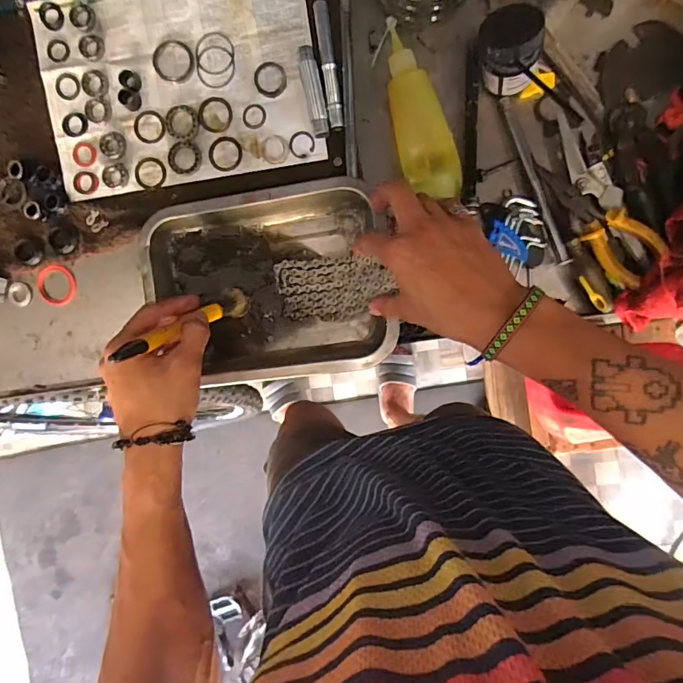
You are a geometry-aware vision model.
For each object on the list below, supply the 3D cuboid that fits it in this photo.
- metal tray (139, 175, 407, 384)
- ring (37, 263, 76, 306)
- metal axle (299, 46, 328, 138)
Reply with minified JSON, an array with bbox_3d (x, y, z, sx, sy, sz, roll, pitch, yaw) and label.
[{"bbox_3d":[-0.078,-0.057,0.479,0.240,0.054,0.188,-9,94,5],"label":"metal tray"},{"bbox_3d":[-0.325,-0.064,0.522,0.044,0.004,0.047,0,95,4],"label":"ring"},{"bbox_3d":[-0.029,-0.258,0.475,0.016,0.010,0.088,-13,94,5],"label":"metal axle"}]

